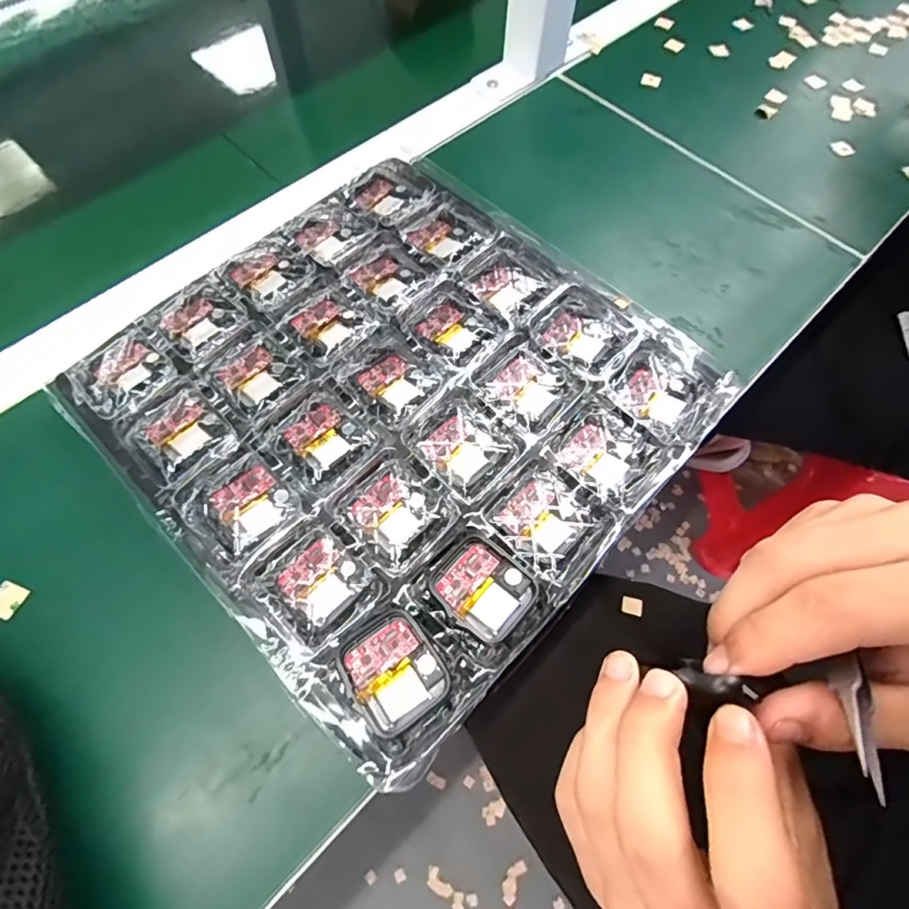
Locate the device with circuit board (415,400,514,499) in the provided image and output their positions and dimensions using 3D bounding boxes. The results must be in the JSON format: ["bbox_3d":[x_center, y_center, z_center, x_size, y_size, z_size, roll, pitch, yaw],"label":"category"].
[{"bbox_3d":[0.005,-0.003,0.260,0.044,0.013,0.038,42,72,16],"label":"device with circuit board"}]

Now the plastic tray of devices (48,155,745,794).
[{"bbox_3d":[-0.033,-0.031,0.284,0.279,0.048,0.265,41,71,16],"label":"plastic tray of devices"}]

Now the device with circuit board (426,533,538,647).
[{"bbox_3d":[0.013,0.061,0.226,0.042,0.015,0.036,39,71,15],"label":"device with circuit board"}]

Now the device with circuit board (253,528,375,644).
[{"bbox_3d":[-0.066,0.062,0.233,0.044,0.012,0.041,39,71,15],"label":"device with circuit board"}]

